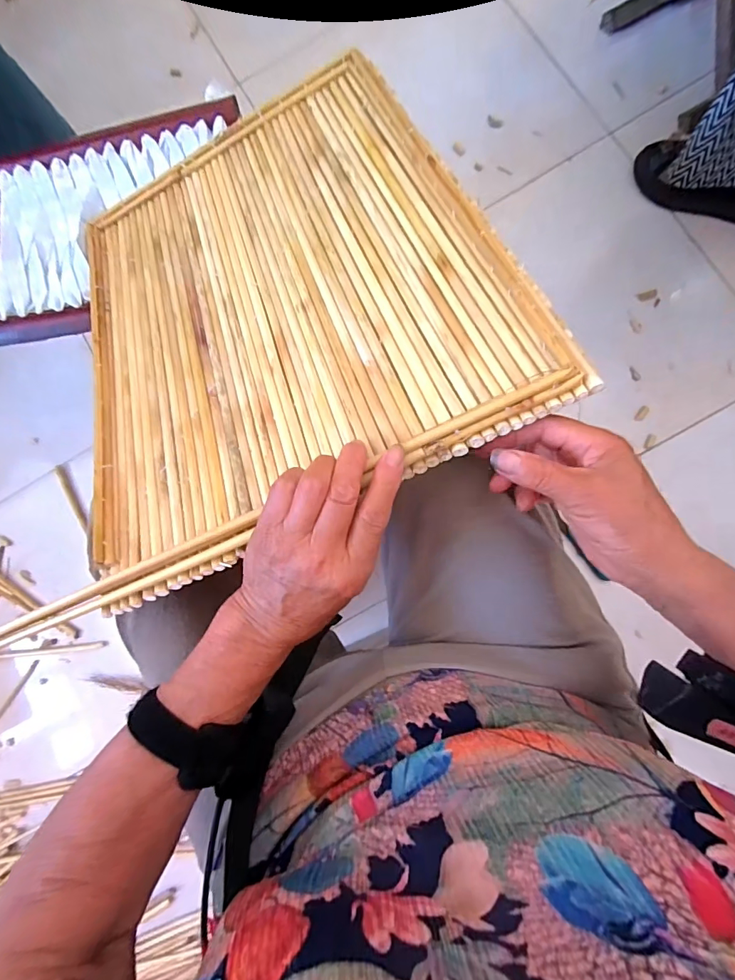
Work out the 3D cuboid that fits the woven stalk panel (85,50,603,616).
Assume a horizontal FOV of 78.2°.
[{"bbox_3d":[-0.091,-0.174,0.384,0.347,0.017,0.441,-25,63,9],"label":"woven stalk panel"}]

